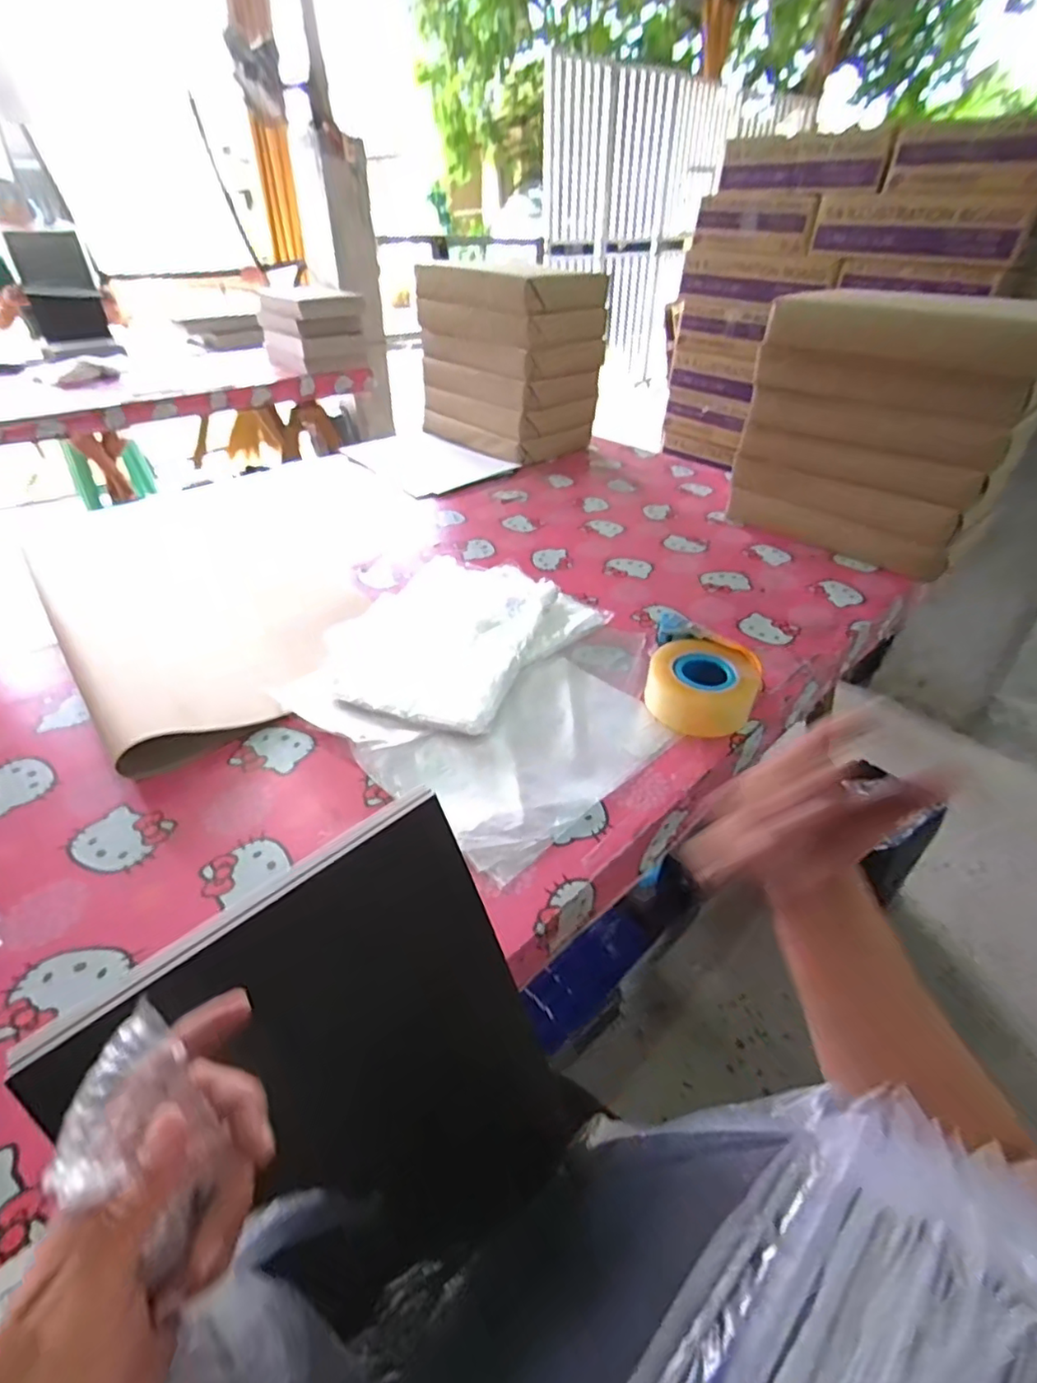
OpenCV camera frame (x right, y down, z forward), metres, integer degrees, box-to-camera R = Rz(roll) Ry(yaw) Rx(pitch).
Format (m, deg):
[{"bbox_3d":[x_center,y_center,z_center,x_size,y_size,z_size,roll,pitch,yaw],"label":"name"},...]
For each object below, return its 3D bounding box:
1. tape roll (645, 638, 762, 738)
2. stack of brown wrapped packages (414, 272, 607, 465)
[{"bbox_3d":[0.220,-0.007,0.724,0.122,0.062,0.122,1,40,-1],"label":"tape roll"},{"bbox_3d":[-0.022,-0.777,1.414,0.251,0.348,0.381,-31,50,-33],"label":"stack of brown wrapped packages"}]

